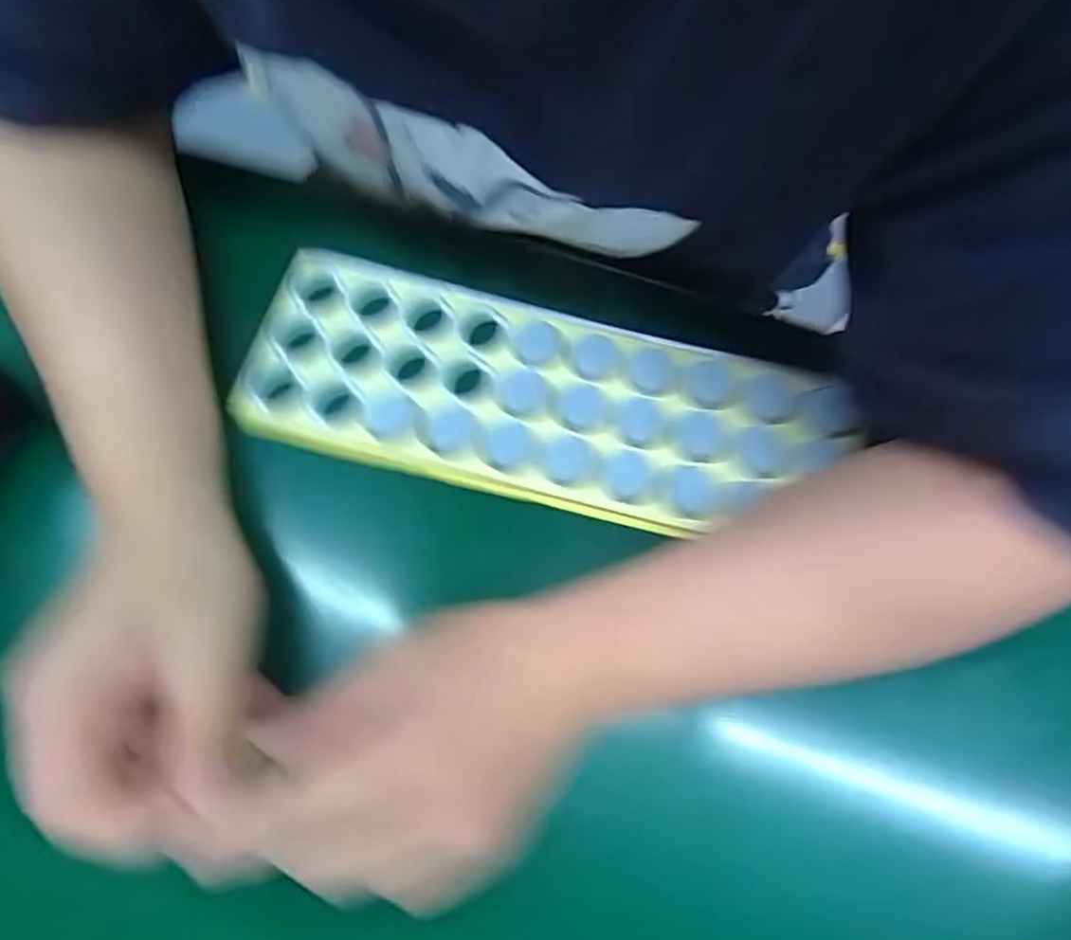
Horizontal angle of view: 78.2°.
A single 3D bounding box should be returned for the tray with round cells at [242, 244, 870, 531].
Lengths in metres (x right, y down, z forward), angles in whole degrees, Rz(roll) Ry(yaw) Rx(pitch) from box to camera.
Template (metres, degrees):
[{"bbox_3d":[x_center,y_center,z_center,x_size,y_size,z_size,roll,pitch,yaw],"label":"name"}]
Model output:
[{"bbox_3d":[0.002,-0.039,0.348,0.304,0.012,0.109,13,73,3],"label":"tray with round cells"}]

